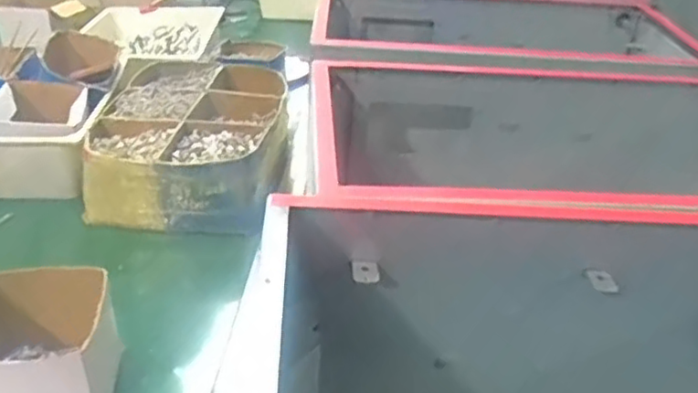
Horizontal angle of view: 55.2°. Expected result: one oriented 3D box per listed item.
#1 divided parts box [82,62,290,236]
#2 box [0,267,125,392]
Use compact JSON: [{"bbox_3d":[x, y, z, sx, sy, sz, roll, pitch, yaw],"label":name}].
[{"bbox_3d":[-0.257,-0.101,1.123,0.280,0.110,0.410,3,31,-3],"label":"divided parts box"},{"bbox_3d":[-0.315,0.161,0.671,0.145,0.115,0.143,-3,32,-11],"label":"box"}]

